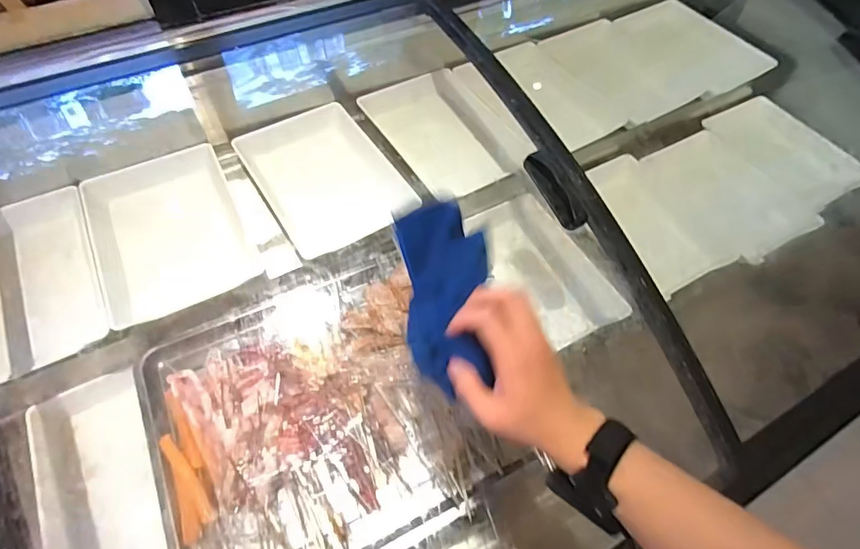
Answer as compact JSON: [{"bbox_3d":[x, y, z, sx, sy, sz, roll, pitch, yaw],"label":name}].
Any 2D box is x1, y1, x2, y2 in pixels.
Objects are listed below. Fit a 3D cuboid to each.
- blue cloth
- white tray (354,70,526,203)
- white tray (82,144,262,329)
[{"bbox_3d":[0.014,0.021,0.431,0.076,0.057,0.165,-3,84,-3],"label":"blue cloth"},{"bbox_3d":[0.017,-0.251,0.840,0.189,0.056,0.288,-28,62,-19],"label":"white tray"},{"bbox_3d":[-0.387,-0.068,0.705,0.201,0.041,0.278,-24,61,-16],"label":"white tray"}]

